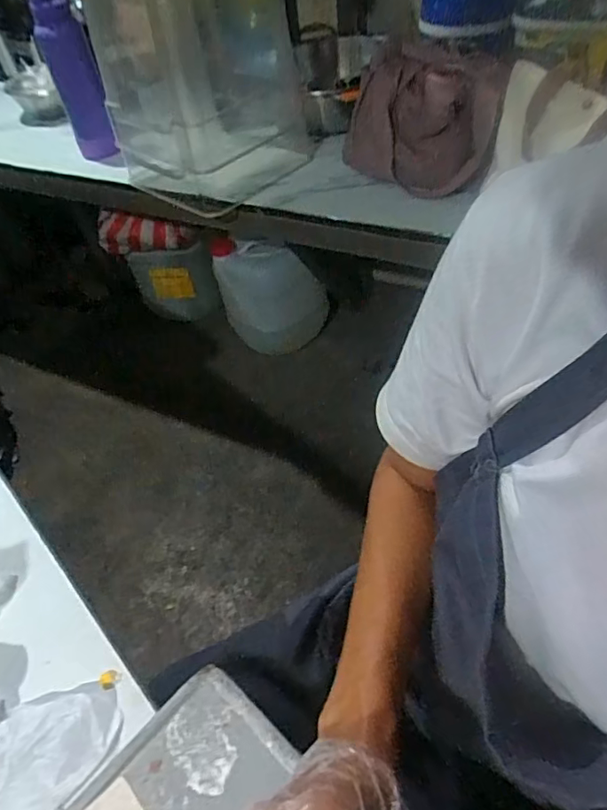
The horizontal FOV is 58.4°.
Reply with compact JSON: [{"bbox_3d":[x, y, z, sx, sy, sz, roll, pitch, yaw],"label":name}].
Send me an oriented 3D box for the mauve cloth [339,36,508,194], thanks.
[{"bbox_3d":[0.216,-0.480,0.923,0.165,0.178,0.264,-29,50,-17],"label":"mauve cloth"}]

